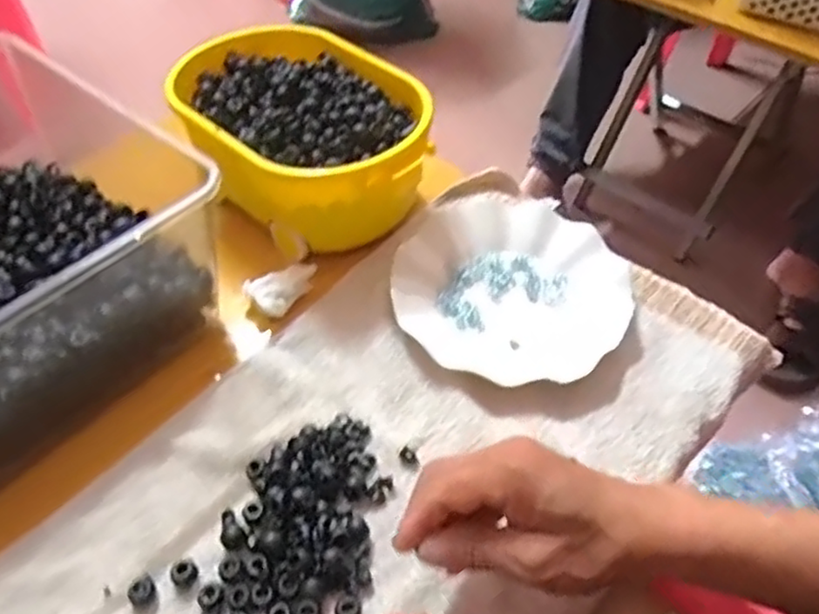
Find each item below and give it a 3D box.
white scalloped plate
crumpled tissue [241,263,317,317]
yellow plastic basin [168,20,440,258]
[{"bbox_3d":[0.082,-0.018,0.553,0.182,0.023,0.182,0,49,0],"label":"white scalloped plate"},{"bbox_3d":[-0.098,-0.014,0.547,0.060,0.021,0.034,-22,53,-18],"label":"crumpled tissue"},{"bbox_3d":[-0.091,-0.149,0.601,0.245,0.081,0.164,37,58,27],"label":"yellow plastic basin"}]

